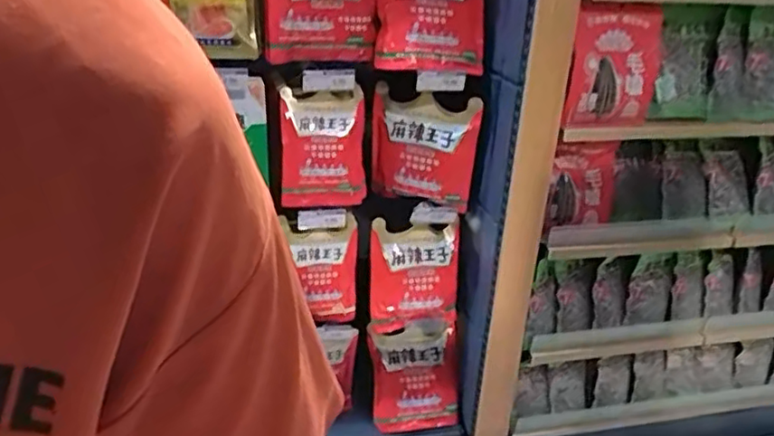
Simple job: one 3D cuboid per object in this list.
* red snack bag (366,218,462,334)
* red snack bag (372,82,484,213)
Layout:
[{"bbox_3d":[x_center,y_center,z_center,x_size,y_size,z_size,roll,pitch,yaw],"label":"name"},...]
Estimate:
[{"bbox_3d":[0.064,0.143,1.541,0.215,0.268,0.047,4,24,2],"label":"red snack bag"},{"bbox_3d":[0.081,-0.149,1.415,0.235,0.248,0.053,12,25,20],"label":"red snack bag"}]

